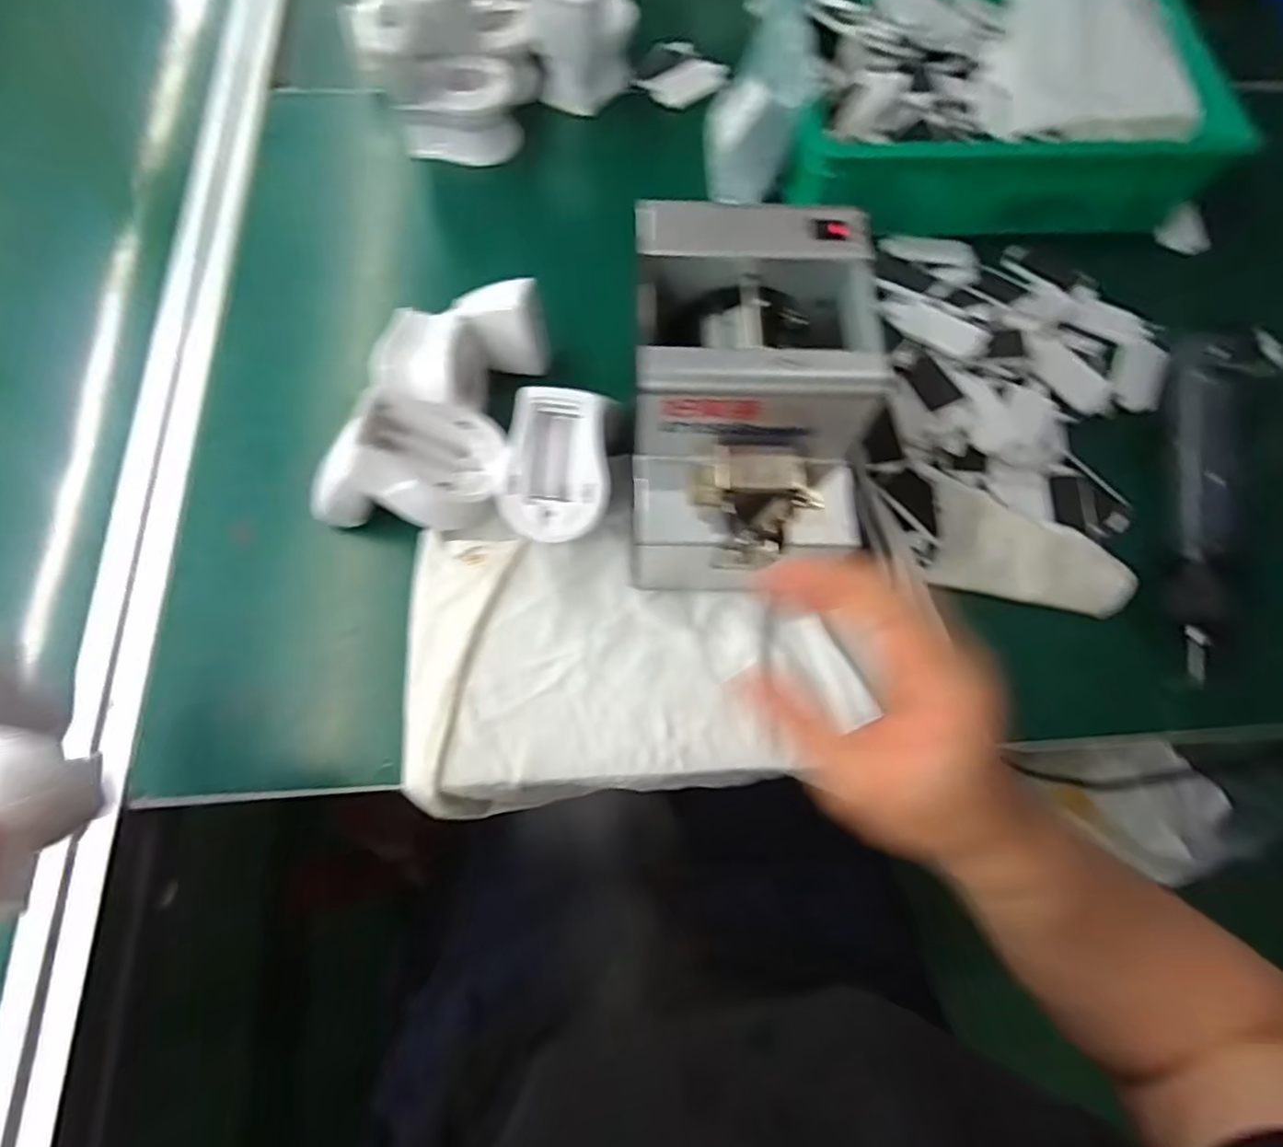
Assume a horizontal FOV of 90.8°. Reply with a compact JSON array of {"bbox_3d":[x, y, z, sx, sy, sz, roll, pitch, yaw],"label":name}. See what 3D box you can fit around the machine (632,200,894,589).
[{"bbox_3d":[0.060,-0.089,0.375,0.126,0.137,0.184,1,70,1],"label":"machine"}]

